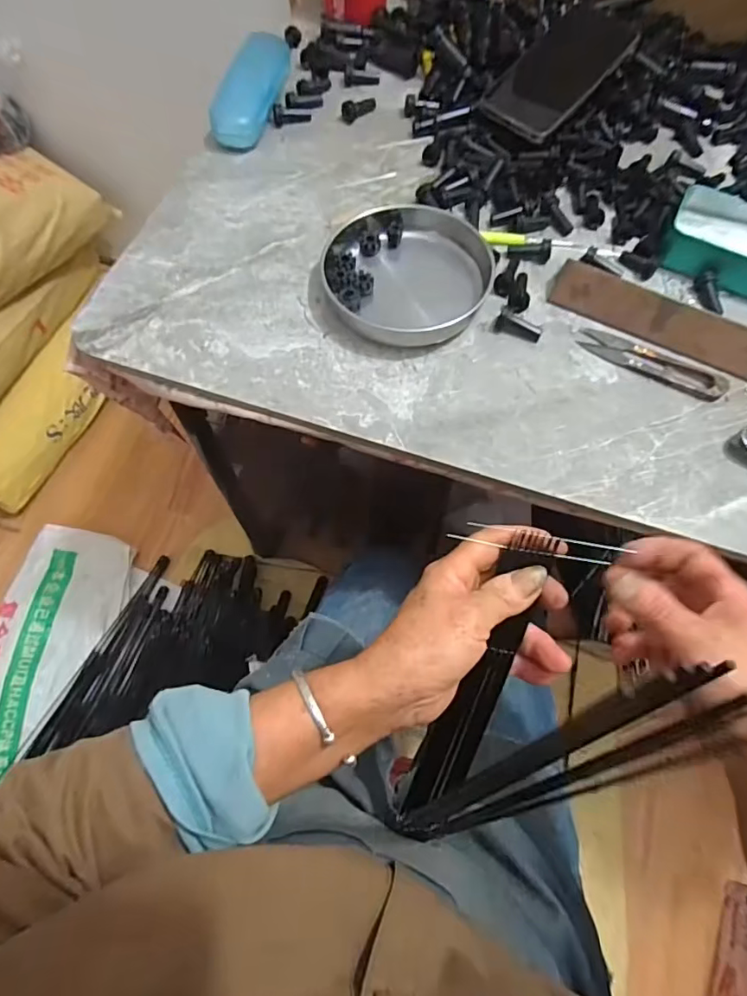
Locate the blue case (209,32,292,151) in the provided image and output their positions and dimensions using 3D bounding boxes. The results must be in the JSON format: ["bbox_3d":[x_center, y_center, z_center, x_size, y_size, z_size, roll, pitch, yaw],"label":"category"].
[{"bbox_3d":[-0.120,-0.409,0.530,0.048,0.029,0.143,10,67,3],"label":"blue case"}]

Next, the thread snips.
[{"bbox_3d":[0.225,-0.108,0.428,0.116,0.007,0.026,24,69,8],"label":"thread snips"}]

